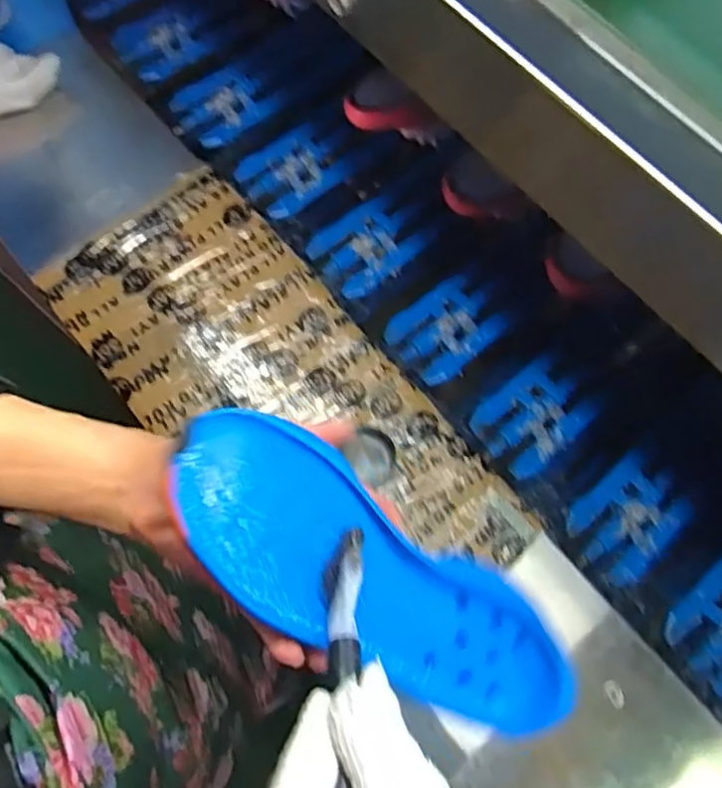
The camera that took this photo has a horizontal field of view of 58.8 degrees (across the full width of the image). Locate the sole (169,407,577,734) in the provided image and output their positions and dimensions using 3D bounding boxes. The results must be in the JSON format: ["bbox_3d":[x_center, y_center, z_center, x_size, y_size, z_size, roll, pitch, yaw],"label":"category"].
[{"bbox_3d":[0.005,0.097,0.330,0.229,0.024,0.082,35,74,0],"label":"sole"}]

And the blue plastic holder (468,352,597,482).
[{"bbox_3d":[0.192,0.023,0.711,0.140,0.036,0.094,-41,74,-13],"label":"blue plastic holder"}]

